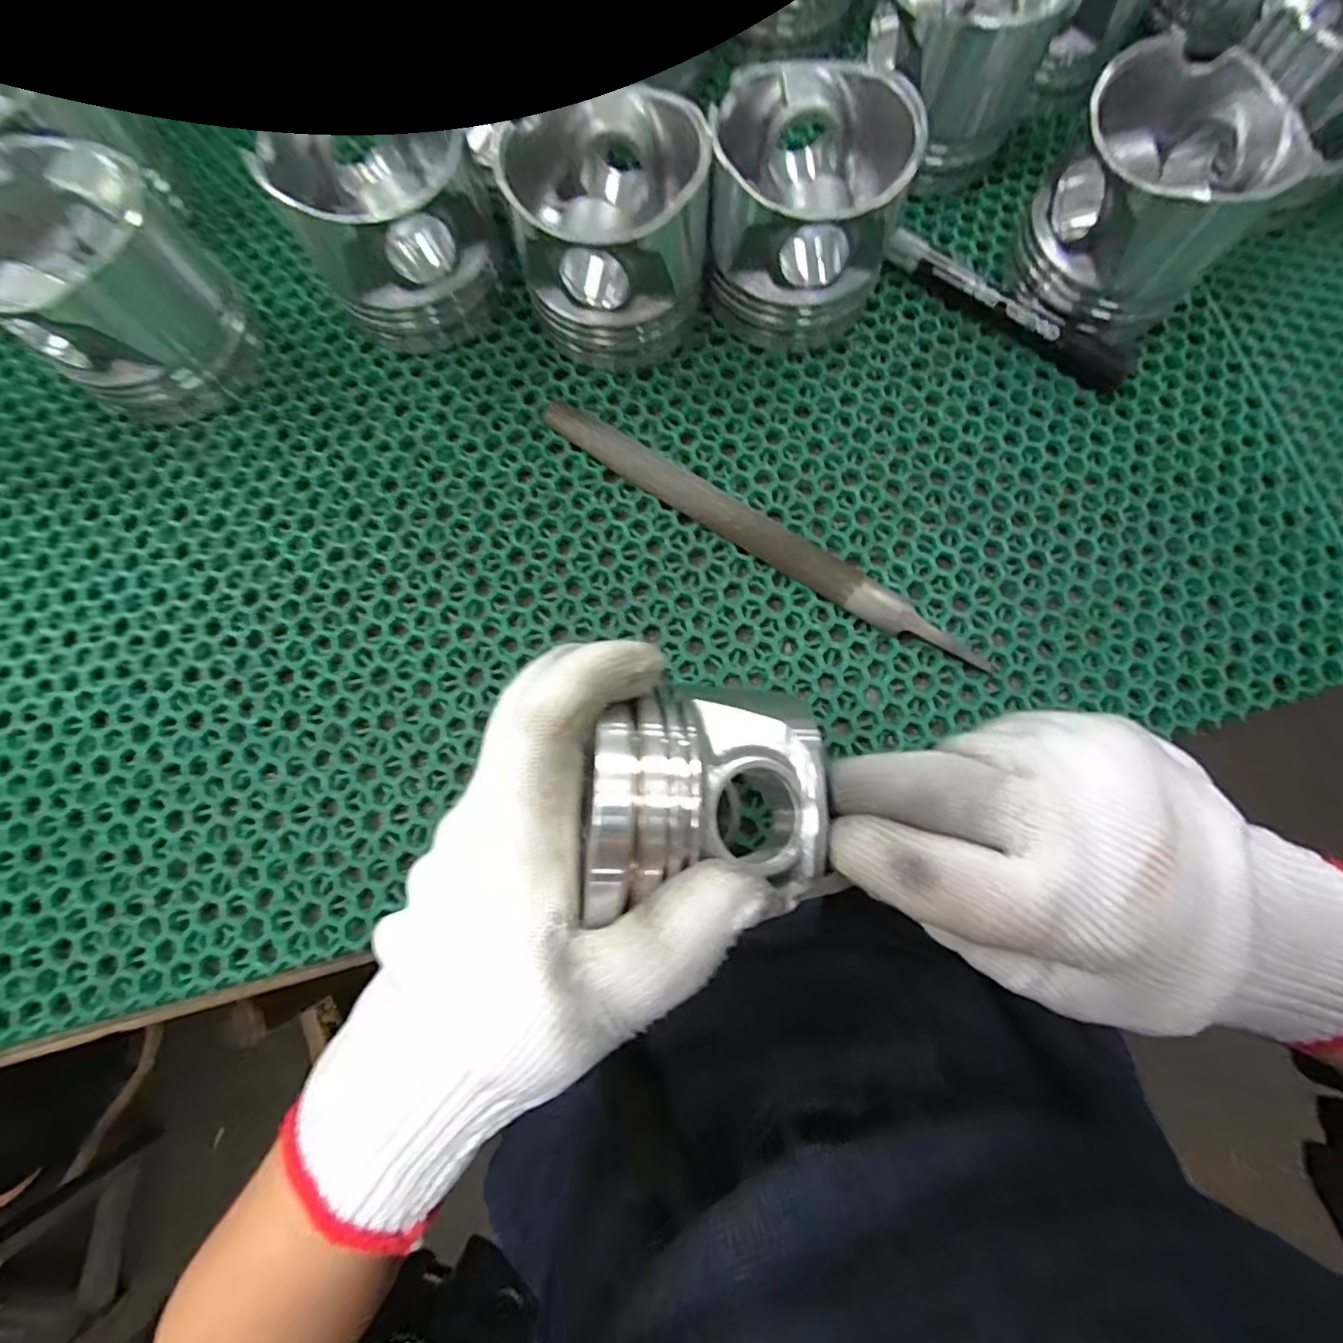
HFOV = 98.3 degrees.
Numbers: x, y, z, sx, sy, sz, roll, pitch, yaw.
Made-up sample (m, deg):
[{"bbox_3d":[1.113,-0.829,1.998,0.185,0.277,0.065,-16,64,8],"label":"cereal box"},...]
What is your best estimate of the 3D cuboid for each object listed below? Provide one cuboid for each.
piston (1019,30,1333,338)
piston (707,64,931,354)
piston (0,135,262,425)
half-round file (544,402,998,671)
[{"bbox_3d":[0.219,-0.217,0.274,0.085,0.074,0.085,0,78,0],"label":"piston"},{"bbox_3d":[0.062,-0.214,0.273,0.087,0.072,0.088,10,78,2],"label":"piston"},{"bbox_3d":[-0.258,-0.180,0.266,0.084,0.077,0.092,0,78,0],"label":"piston"},{"bbox_3d":[0.039,-0.065,0.276,0.234,0.006,0.017,32,80,7],"label":"half-round file"}]

